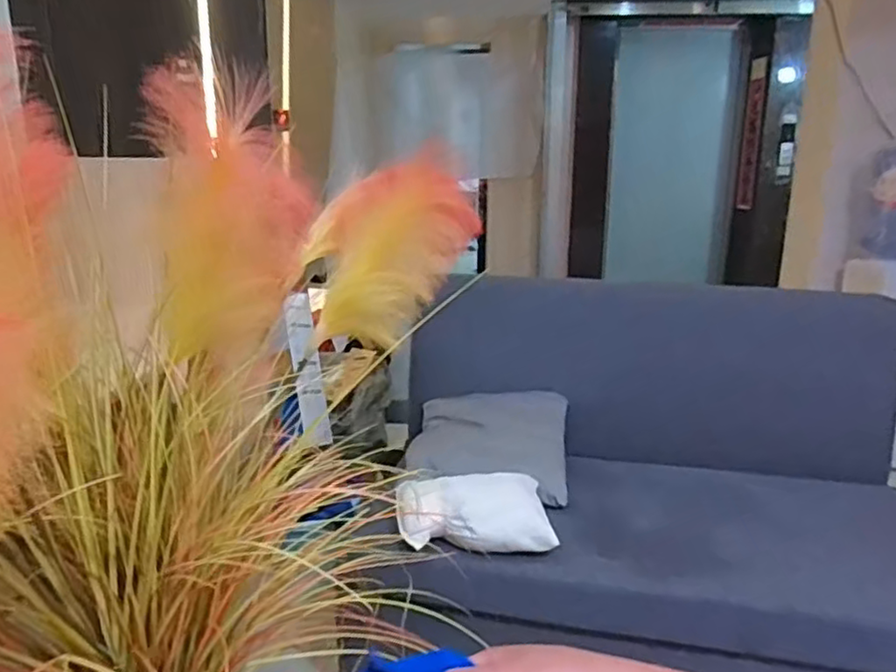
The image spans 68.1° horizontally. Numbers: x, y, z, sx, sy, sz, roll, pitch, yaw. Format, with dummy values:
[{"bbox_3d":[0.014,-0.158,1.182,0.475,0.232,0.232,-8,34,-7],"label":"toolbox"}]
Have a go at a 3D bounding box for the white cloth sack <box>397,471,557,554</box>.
[{"bbox_3d":[0.045,0.306,1.196,0.263,0.089,0.173,-1,15,-6],"label":"white cloth sack"}]

